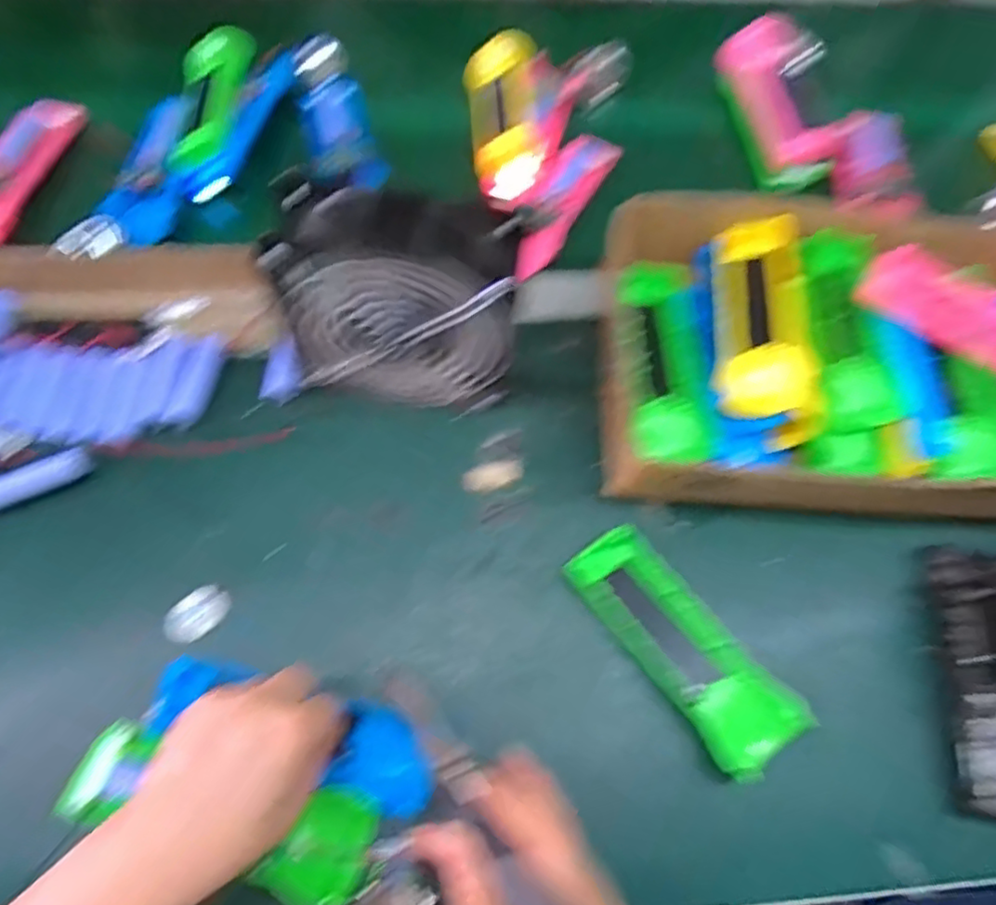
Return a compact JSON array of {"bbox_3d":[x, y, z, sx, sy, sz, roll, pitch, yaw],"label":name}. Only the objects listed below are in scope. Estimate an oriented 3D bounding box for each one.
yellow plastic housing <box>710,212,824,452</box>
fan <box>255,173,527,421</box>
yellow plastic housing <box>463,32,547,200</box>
[{"bbox_3d":[0.185,-0.091,0.459,0.064,0.035,0.163,6,63,0],"label":"yellow plastic housing"},{"bbox_3d":[-0.061,-0.092,0.411,0.145,0.138,0.062,5,63,-1],"label":"fan"},{"bbox_3d":[0.005,-0.303,0.588,0.063,0.046,0.178,-1,64,-4],"label":"yellow plastic housing"}]

